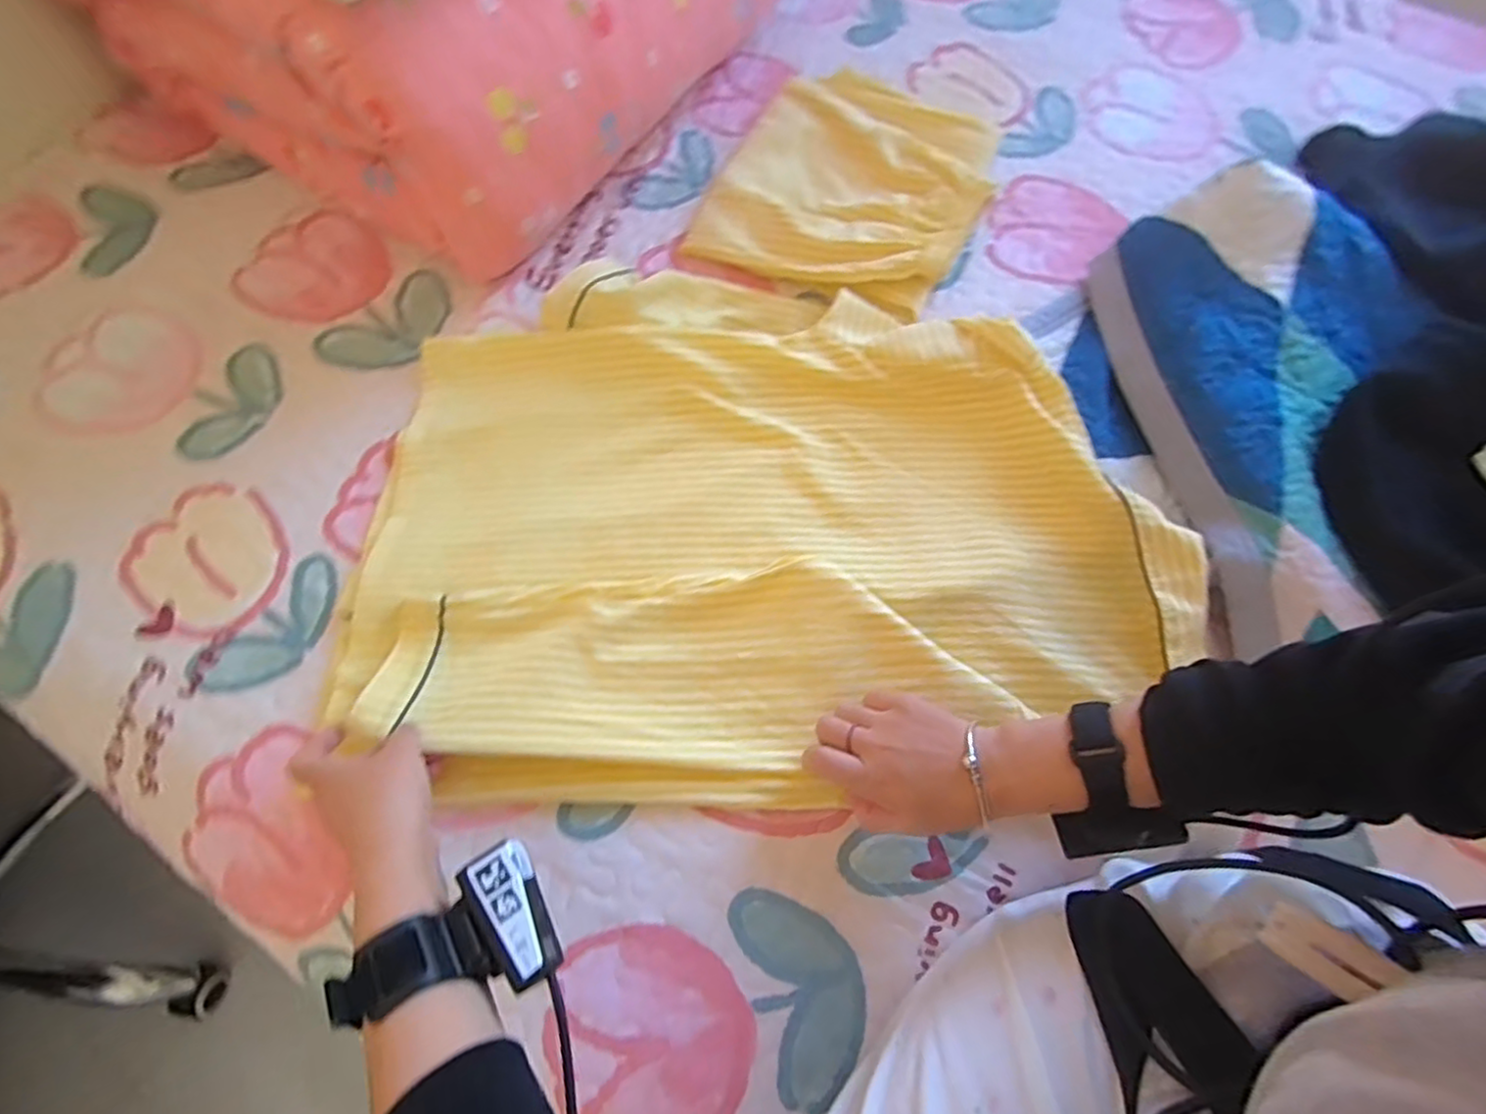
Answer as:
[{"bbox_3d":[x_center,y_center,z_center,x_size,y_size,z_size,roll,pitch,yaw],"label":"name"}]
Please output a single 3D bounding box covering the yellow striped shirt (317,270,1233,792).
[{"bbox_3d":[0.014,-0.034,0.519,0.626,0.050,0.434,0,70,1],"label":"yellow striped shirt"}]

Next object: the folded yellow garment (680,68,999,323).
[{"bbox_3d":[0.115,-0.394,0.655,0.257,0.032,0.281,22,72,9],"label":"folded yellow garment"}]

